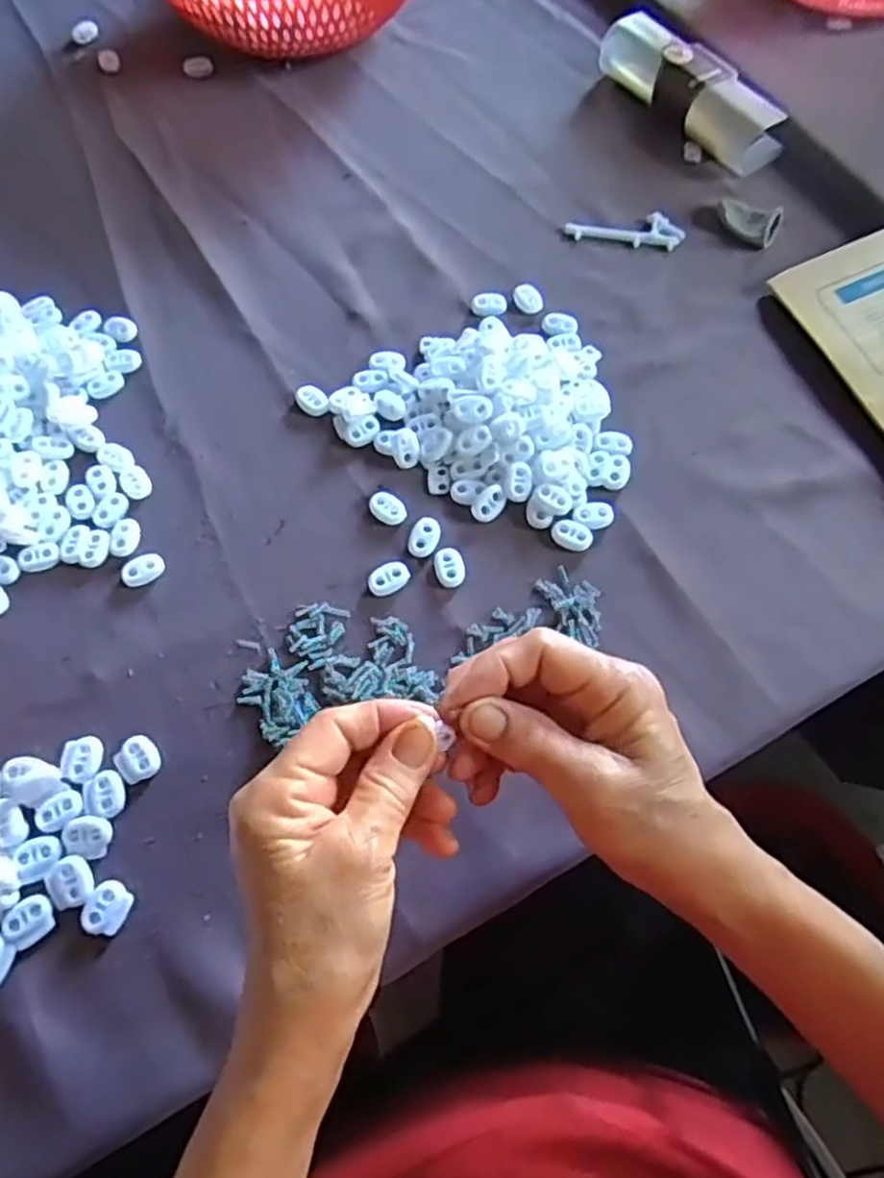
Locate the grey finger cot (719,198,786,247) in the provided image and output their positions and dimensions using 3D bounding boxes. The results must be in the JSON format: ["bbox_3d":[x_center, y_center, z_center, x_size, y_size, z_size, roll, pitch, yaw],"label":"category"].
[{"bbox_3d":[0.205,-0.248,0.514,0.044,0.012,0.031,28,69,14],"label":"grey finger cot"}]

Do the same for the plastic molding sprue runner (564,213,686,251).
[{"bbox_3d":[0.125,-0.247,0.522,0.078,0.006,0.027,10,65,6],"label":"plastic molding sprue runner"}]

